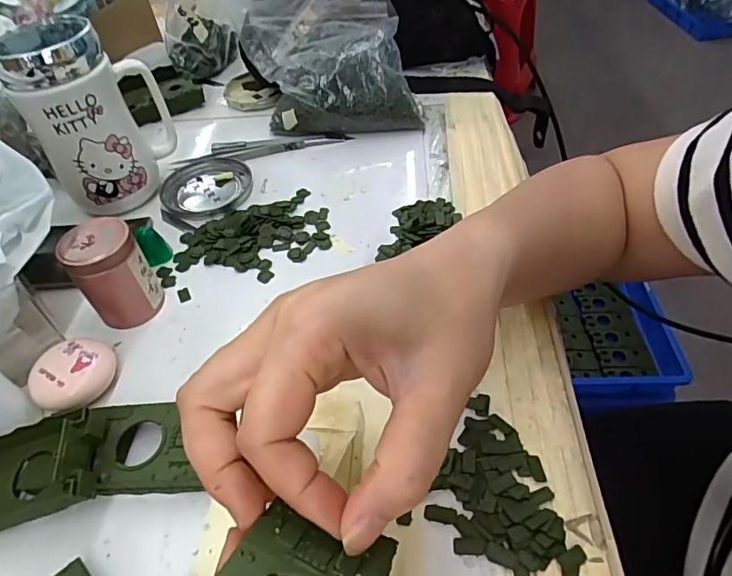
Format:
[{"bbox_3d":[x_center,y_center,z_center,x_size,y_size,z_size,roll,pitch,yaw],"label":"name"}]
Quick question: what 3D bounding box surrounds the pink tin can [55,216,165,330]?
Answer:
[{"bbox_3d":[-0.169,-0.008,0.344,0.044,0.066,0.038,-35,53,-23],"label":"pink tin can"}]

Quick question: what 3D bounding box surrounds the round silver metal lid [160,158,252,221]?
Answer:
[{"bbox_3d":[-0.143,-0.087,0.457,0.077,0.014,0.076,-3,48,4],"label":"round silver metal lid"}]

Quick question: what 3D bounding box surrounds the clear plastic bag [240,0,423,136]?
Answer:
[{"bbox_3d":[-0.039,-0.226,0.487,0.153,0.120,0.129,-11,48,-3],"label":"clear plastic bag"}]

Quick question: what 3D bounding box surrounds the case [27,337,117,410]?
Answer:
[{"bbox_3d":[-0.179,0.054,0.316,0.044,0.024,0.048,-3,48,4],"label":"case"}]

